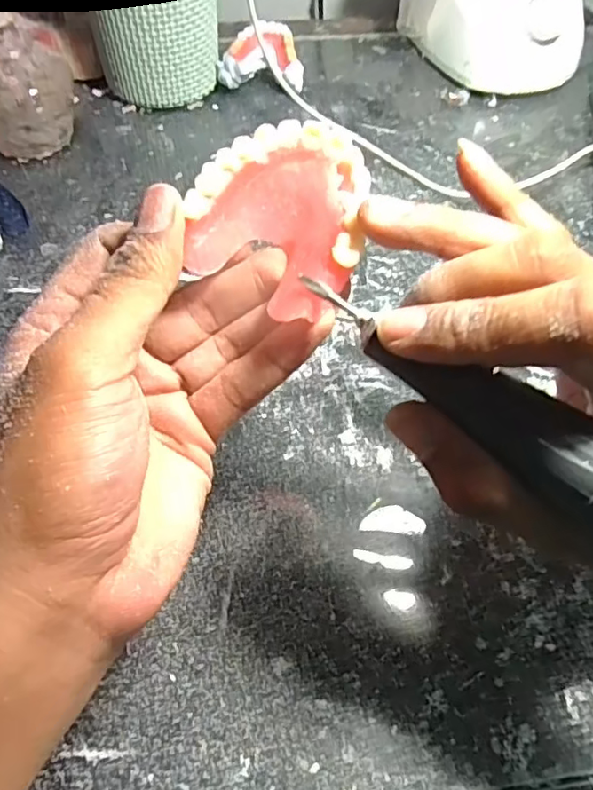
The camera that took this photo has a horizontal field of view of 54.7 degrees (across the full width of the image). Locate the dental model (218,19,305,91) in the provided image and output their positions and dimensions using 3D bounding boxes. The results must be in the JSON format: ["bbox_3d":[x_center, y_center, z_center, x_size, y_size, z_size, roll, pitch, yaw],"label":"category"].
[{"bbox_3d":[-0.028,-0.262,0.450,0.065,0.037,0.050,-1,57,-3],"label":"dental model"}]

